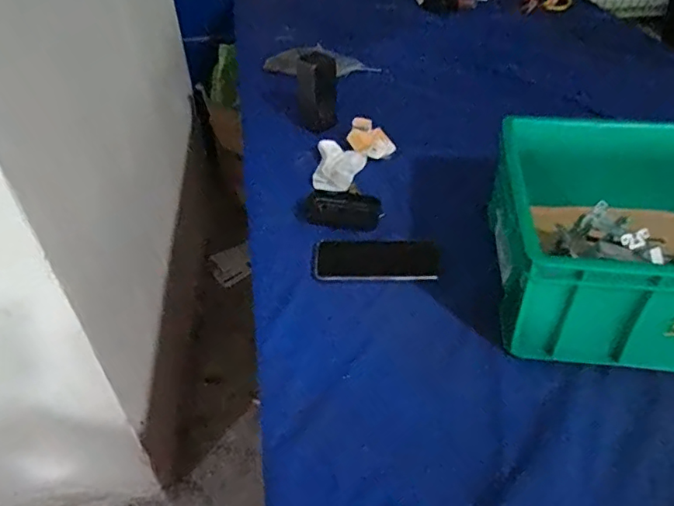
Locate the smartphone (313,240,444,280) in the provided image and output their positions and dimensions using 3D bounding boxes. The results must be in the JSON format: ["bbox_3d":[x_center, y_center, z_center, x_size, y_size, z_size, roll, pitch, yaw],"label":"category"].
[{"bbox_3d":[0.051,0.009,0.716,0.165,0.006,0.079,0,41,4],"label":"smartphone"}]

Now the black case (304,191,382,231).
[{"bbox_3d":[0.007,-0.062,0.781,0.111,0.021,0.060,4,42,9],"label":"black case"}]

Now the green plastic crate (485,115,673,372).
[{"bbox_3d":[0.403,-0.028,0.640,0.400,0.138,0.320,4,42,8],"label":"green plastic crate"}]

